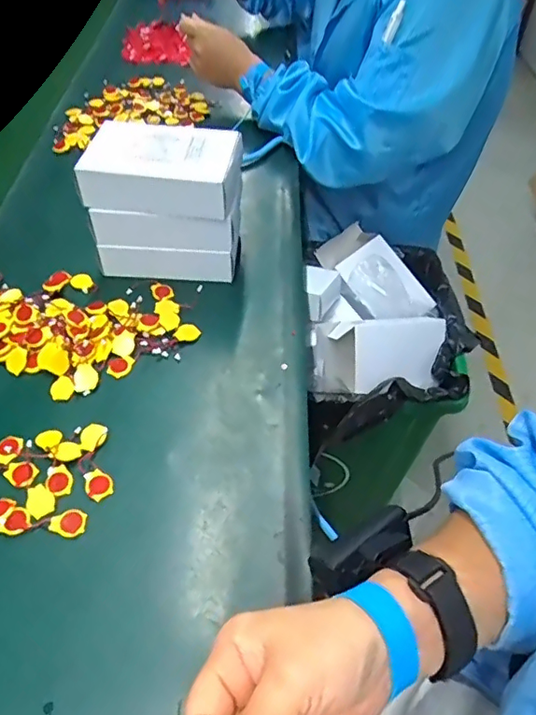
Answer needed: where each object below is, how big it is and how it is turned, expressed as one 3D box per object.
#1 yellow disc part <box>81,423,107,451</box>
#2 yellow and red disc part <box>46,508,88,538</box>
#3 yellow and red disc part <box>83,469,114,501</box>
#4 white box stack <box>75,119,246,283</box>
[{"bbox_3d":[-0.142,0.065,0.438,0.021,0.006,0.025,-11,51,-9],"label":"yellow disc part"},{"bbox_3d":[-0.146,0.120,0.391,0.025,0.004,0.020,-2,50,-2],"label":"yellow and red disc part"},{"bbox_3d":[-0.129,0.098,0.411,0.022,0.005,0.020,34,58,25],"label":"yellow and red disc part"},{"bbox_3d":[-0.098,-0.156,0.544,0.143,0.122,0.097,4,50,3],"label":"white box stack"}]

